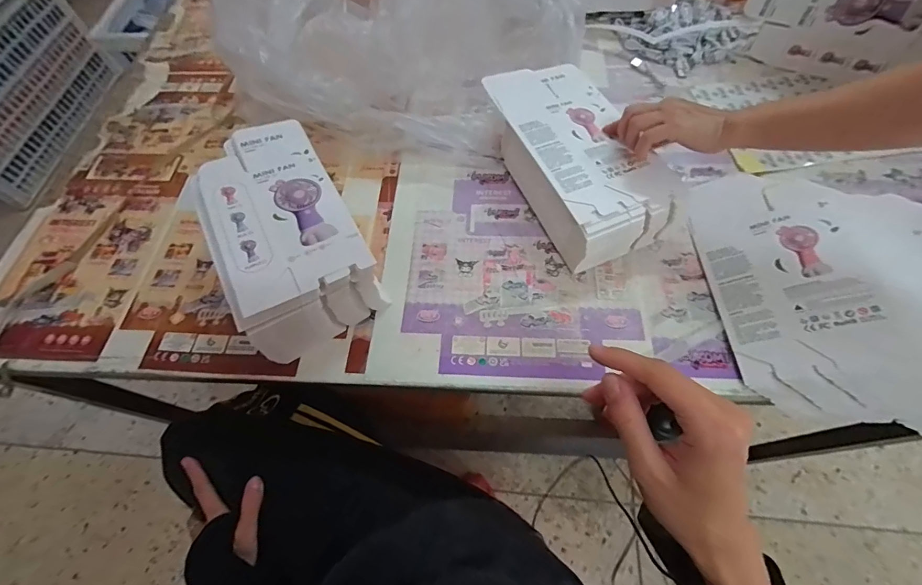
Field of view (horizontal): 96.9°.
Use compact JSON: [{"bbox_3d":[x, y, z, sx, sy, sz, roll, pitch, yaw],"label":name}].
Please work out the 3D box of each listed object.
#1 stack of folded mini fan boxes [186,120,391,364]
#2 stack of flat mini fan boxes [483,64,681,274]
[{"bbox_3d":[-0.196,-0.072,0.471,0.154,0.091,0.271,-27,65,-11],"label":"stack of folded mini fan boxes"},{"bbox_3d":[0.142,-0.170,0.516,0.140,0.072,0.276,-20,64,-7],"label":"stack of flat mini fan boxes"}]

